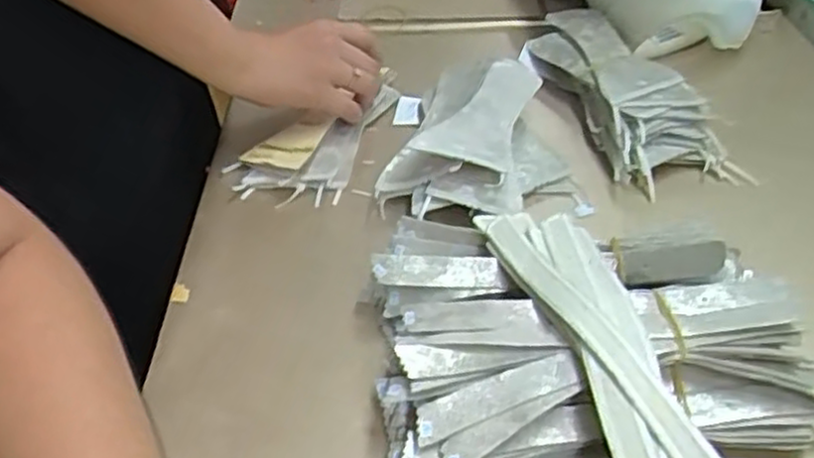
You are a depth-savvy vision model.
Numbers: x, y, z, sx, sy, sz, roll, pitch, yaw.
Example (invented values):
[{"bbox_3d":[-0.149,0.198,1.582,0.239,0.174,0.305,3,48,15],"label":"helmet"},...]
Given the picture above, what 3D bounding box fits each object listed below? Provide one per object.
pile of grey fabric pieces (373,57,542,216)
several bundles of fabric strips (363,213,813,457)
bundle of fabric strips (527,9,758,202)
[{"bbox_3d":[0.052,-0.078,0.585,0.092,0.046,0.176,11,41,16],"label":"pile of grey fabric pieces"},{"bbox_3d":[0.084,0.057,0.409,0.245,0.052,0.206,15,42,20],"label":"several bundles of fabric strips"},{"bbox_3d":[0.163,-0.113,0.620,0.087,0.043,0.243,-13,40,-13],"label":"bundle of fabric strips"}]

